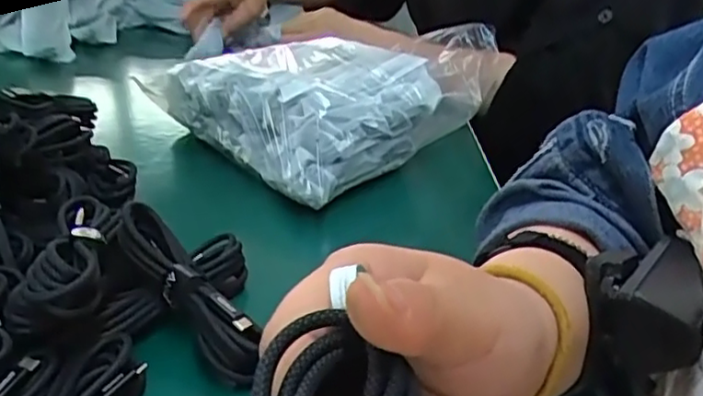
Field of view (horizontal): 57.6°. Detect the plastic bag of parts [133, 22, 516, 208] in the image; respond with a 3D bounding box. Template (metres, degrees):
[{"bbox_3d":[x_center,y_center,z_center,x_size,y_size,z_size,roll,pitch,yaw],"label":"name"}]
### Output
[{"bbox_3d":[-0.001,-0.101,0.572,0.198,0.072,0.278,27,34,37],"label":"plastic bag of parts"}]

